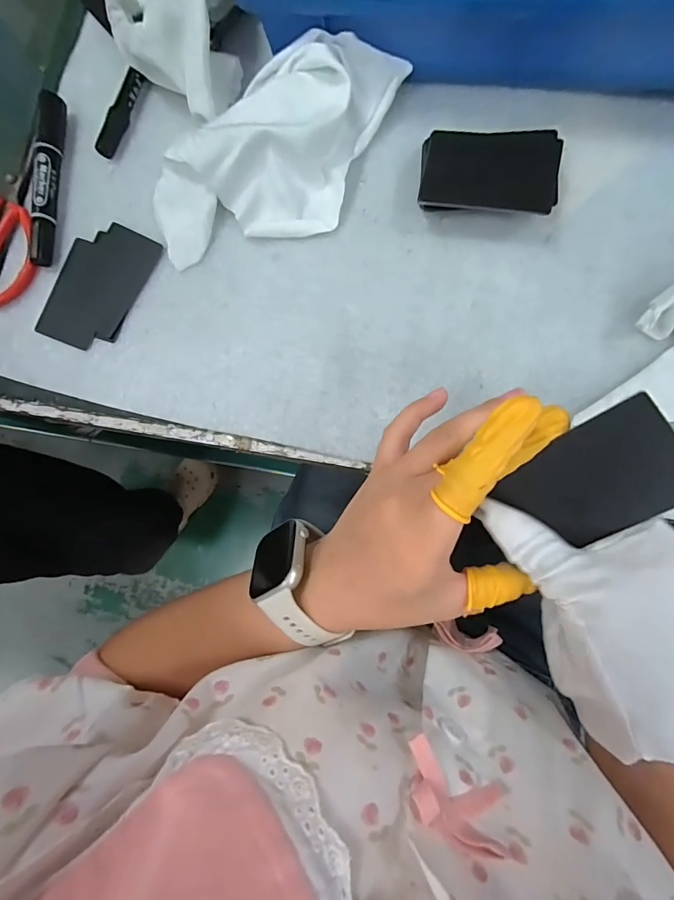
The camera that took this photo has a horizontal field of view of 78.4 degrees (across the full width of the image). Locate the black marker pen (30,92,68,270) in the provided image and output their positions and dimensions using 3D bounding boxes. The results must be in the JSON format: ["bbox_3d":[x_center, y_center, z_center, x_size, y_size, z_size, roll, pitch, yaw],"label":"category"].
[{"bbox_3d":[-0.237,-0.223,0.338,0.019,0.021,0.142,1,85,8],"label":"black marker pen"}]

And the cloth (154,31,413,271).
[{"bbox_3d":[-0.047,-0.214,0.297,0.191,0.041,0.109,-11,84,7],"label":"cloth"}]

